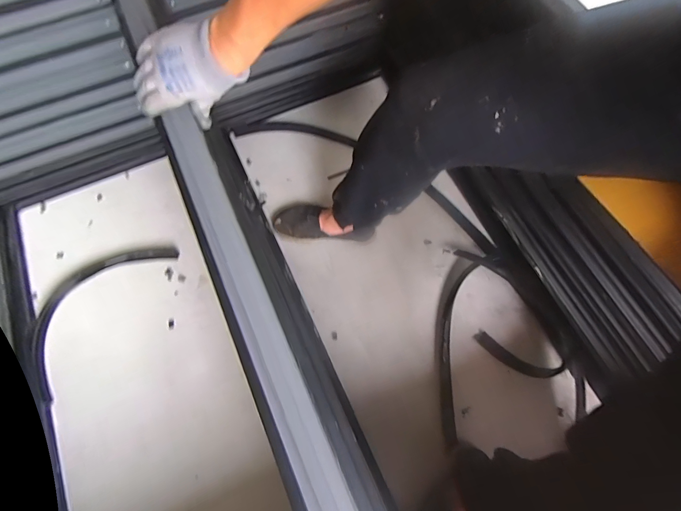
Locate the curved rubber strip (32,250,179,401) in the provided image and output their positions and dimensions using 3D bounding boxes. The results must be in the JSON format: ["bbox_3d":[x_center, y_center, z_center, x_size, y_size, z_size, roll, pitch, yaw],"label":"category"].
[{"bbox_3d":[-0.588,0.105,0.813,0.183,0.021,0.400,31,73,11],"label":"curved rubber strip"}]

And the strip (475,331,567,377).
[{"bbox_3d":[0.377,0.219,0.749,0.175,0.022,0.053,24,70,29],"label":"strip"}]

